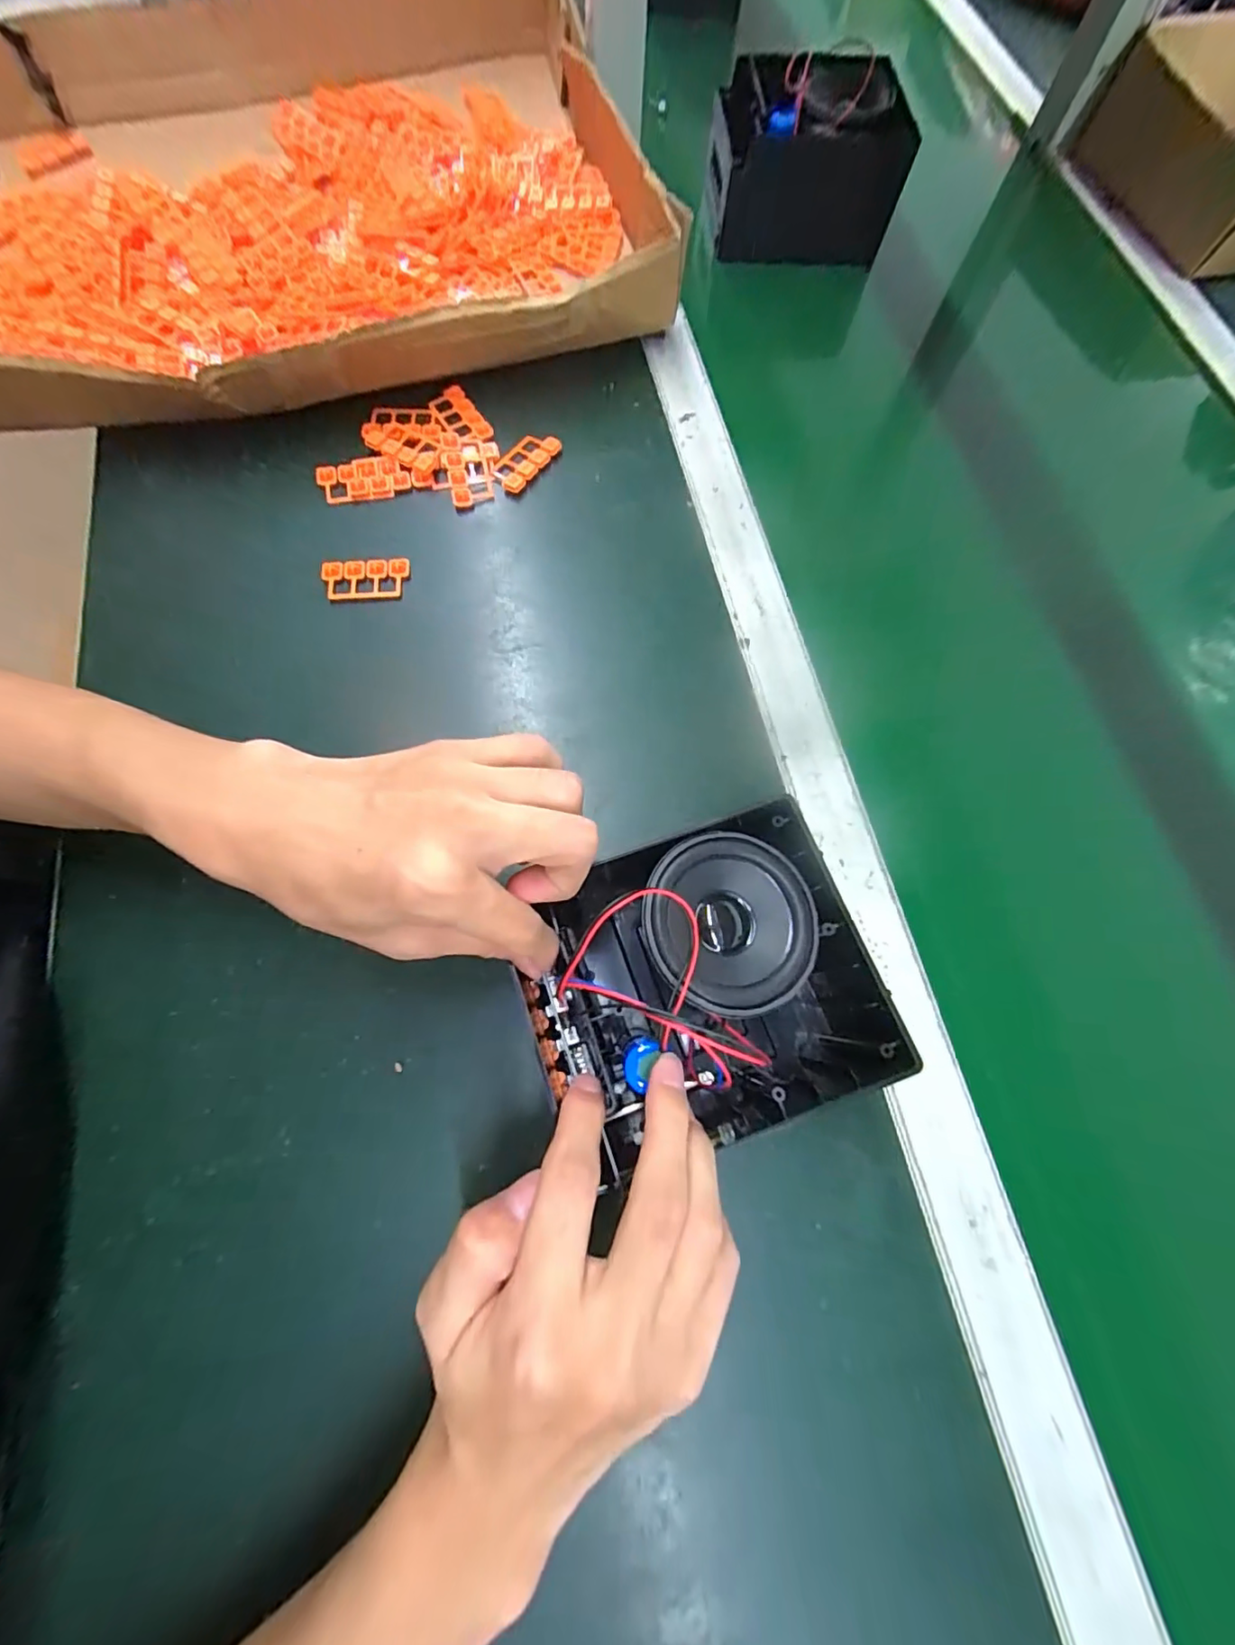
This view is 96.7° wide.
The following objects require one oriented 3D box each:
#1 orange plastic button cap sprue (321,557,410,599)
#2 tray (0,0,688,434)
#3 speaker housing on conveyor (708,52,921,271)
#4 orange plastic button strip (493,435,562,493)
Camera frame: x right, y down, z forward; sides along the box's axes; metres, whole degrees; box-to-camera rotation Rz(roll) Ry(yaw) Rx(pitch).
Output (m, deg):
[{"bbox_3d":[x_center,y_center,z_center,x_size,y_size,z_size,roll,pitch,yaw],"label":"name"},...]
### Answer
[{"bbox_3d":[-0.162,-0.156,0.353,0.054,0.006,0.028,-4,82,-4],"label":"orange plastic button cap sprue"},{"bbox_3d":[-0.256,-0.501,0.433,0.505,0.073,0.467,-18,73,-6],"label":"tray"},{"bbox_3d":[0.158,-0.566,0.480,0.147,0.088,0.109,-6,72,-3],"label":"speaker housing on conveyor"},{"bbox_3d":[-0.064,-0.253,0.387,0.025,0.014,0.050,43,77,12],"label":"orange plastic button strip"}]

